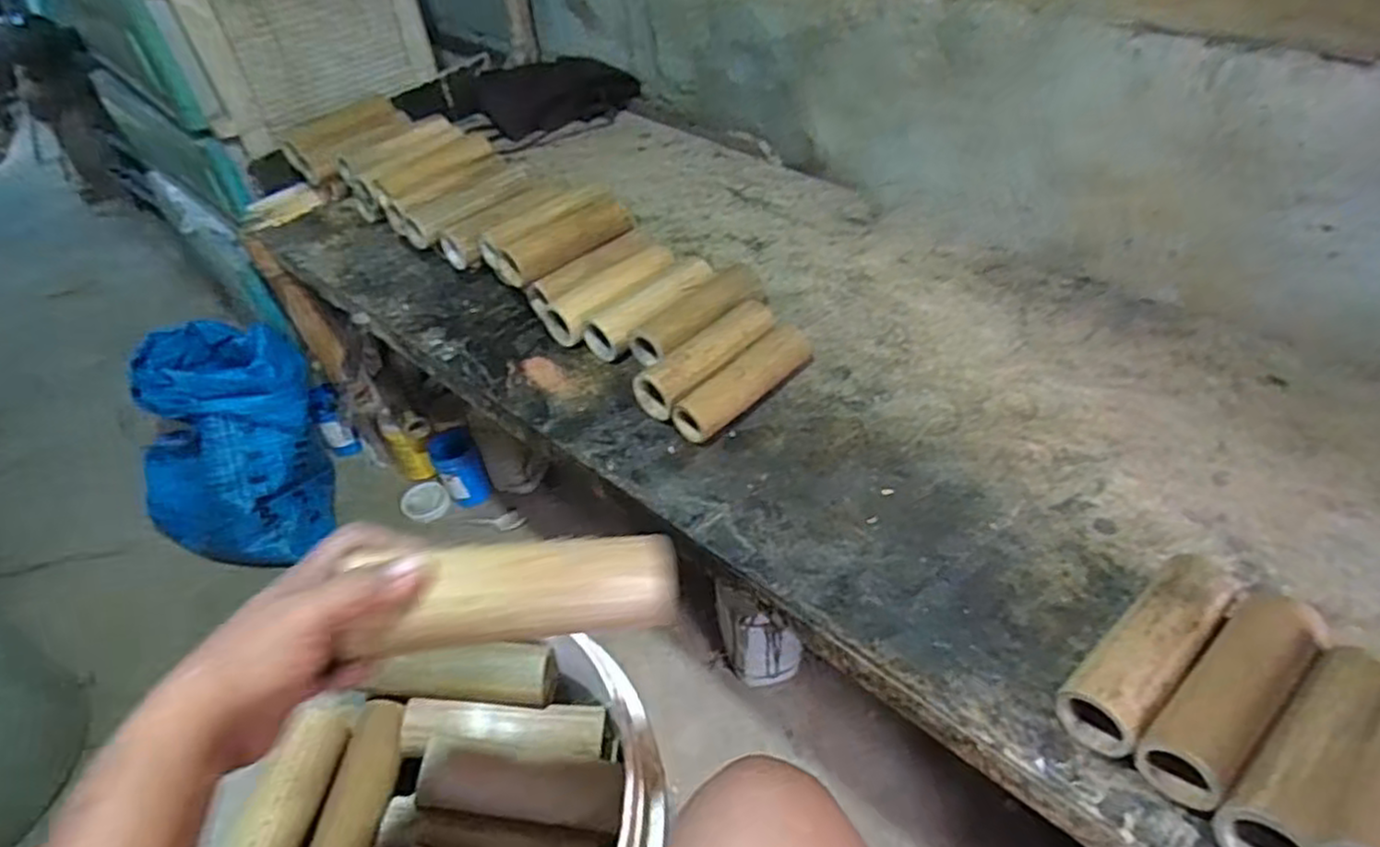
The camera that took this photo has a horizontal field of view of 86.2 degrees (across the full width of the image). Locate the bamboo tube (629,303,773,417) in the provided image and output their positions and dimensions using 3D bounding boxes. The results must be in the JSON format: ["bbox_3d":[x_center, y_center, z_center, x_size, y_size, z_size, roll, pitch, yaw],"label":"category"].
[{"bbox_3d":[0.026,-0.070,0.823,0.185,0.057,0.064,-34,51,-28],"label":"bamboo tube"}]

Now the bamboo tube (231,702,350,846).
[{"bbox_3d":[-0.337,0.317,0.594,0.045,0.049,0.194,1,43,5],"label":"bamboo tube"}]

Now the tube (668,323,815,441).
[{"bbox_3d":[0.062,-0.045,0.797,0.185,0.051,0.040,-35,51,-29],"label":"tube"}]

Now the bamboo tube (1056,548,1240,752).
[{"bbox_3d":[0.342,0.167,0.550,0.176,0.056,0.052,-33,50,-28],"label":"bamboo tube"}]

